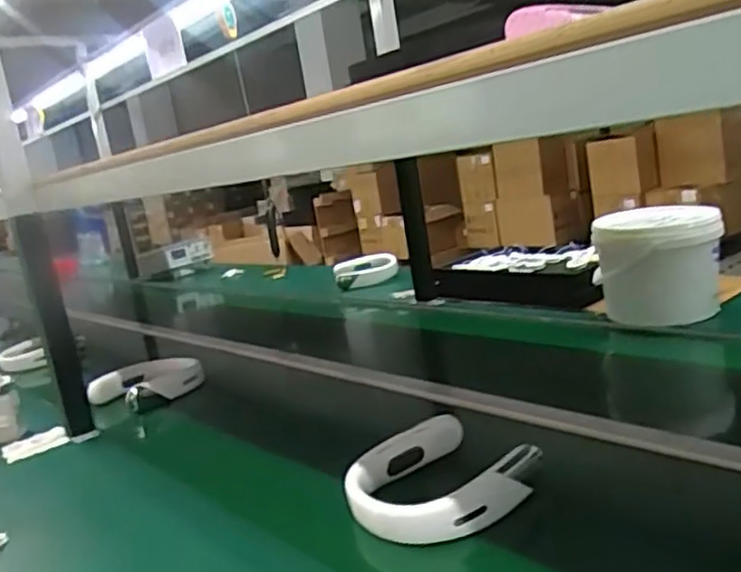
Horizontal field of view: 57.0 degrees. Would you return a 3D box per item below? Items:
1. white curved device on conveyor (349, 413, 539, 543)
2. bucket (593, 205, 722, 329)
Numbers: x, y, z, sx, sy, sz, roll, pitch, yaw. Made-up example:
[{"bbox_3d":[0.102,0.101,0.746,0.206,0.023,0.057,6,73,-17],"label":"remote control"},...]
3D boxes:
[{"bbox_3d":[0.072,0.223,0.789,0.193,0.066,0.185,-3,15,1],"label":"white curved device on conveyor"},{"bbox_3d":[0.556,-0.047,1.334,0.221,0.196,0.211,3,17,24],"label":"bucket"}]

